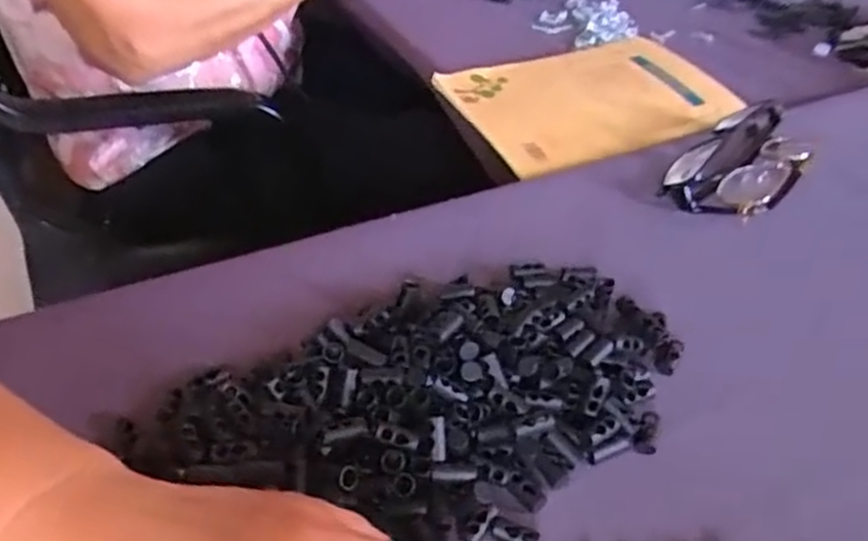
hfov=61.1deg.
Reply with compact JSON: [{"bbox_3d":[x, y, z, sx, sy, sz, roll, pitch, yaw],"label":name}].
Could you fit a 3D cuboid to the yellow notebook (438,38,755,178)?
[{"bbox_3d":[0.123,-0.129,0.564,0.213,0.016,0.137,-18,47,-22],"label":"yellow notebook"}]

